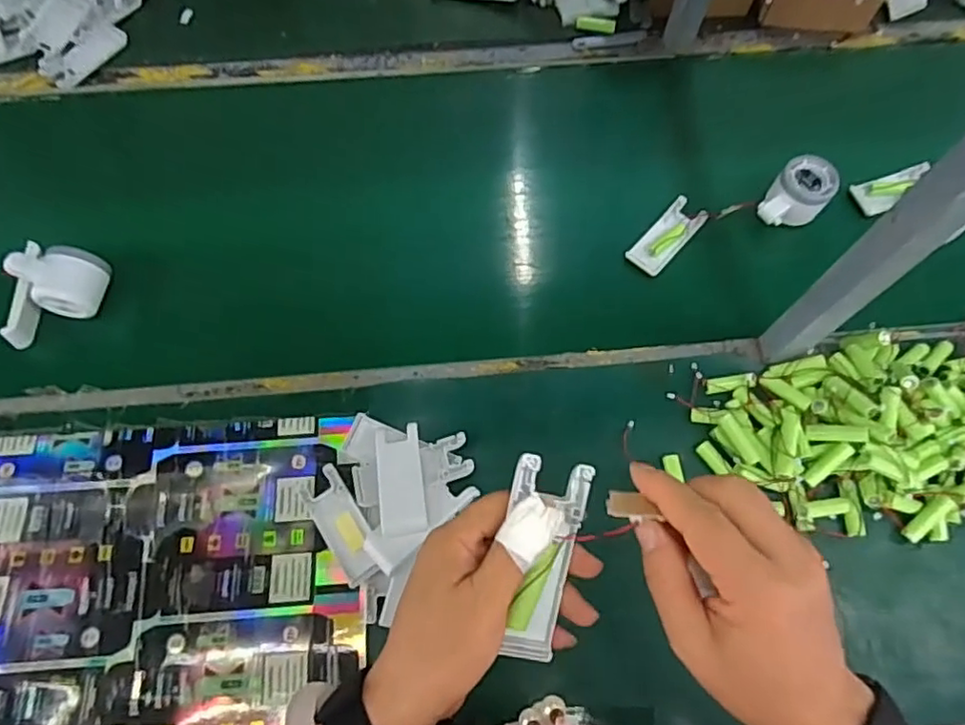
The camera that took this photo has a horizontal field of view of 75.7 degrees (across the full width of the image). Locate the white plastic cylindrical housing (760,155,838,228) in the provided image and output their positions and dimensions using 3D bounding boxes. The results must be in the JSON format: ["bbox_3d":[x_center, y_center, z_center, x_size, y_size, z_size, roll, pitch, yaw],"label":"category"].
[{"bbox_3d":[0.346,-0.184,0.694,0.083,0.052,0.064,-42,75,-16],"label":"white plastic cylindrical housing"}]

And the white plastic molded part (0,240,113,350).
[{"bbox_3d":[-0.431,-0.066,0.620,0.074,0.062,0.102,15,69,4],"label":"white plastic molded part"}]

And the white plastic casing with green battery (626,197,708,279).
[{"bbox_3d":[0.206,-0.142,0.693,0.042,0.008,0.102,40,73,13],"label":"white plastic casing with green battery"}]

